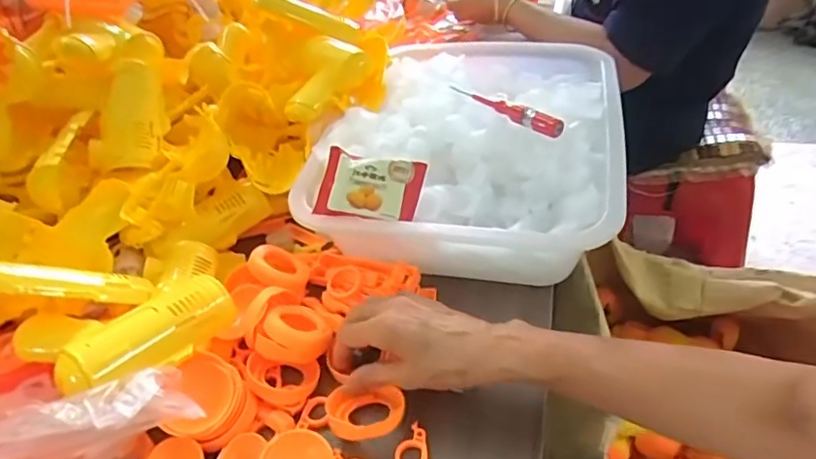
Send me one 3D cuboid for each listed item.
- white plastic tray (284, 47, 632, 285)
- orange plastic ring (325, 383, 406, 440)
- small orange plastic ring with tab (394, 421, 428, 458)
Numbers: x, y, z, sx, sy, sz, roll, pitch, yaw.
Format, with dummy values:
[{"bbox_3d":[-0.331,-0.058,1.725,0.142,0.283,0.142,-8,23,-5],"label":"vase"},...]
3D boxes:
[{"bbox_3d":[0.072,-0.101,0.604,0.285,0.089,0.366,5,42,14],"label":"white plastic tray"},{"bbox_3d":[-0.032,0.138,0.427,0.059,0.026,0.047,-8,40,0],"label":"orange plastic ring"},{"bbox_3d":[0.002,0.159,0.411,0.025,0.005,0.036,-9,40,-2],"label":"small orange plastic ring with tab"}]

